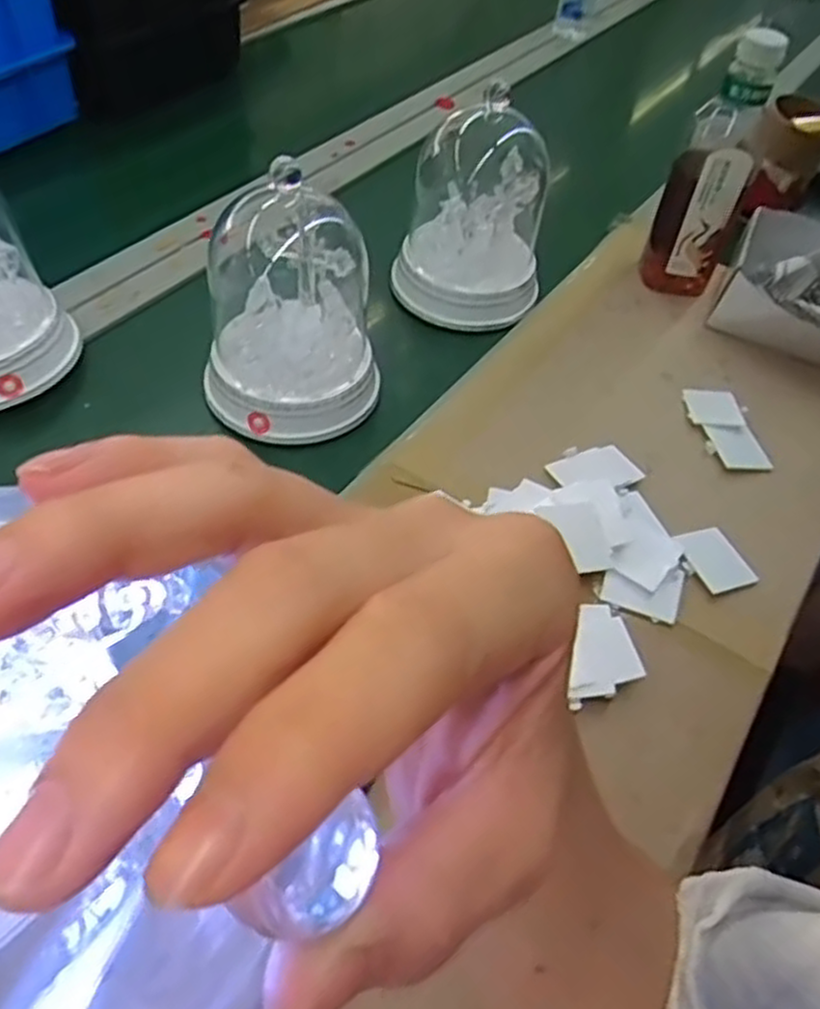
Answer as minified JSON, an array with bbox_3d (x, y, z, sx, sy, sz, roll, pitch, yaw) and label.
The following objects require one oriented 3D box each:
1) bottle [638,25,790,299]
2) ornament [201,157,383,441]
[{"bbox_3d":[0.305,-0.333,0.766,0.079,0.234,0.069,20,52,10],"label":"bottle"},{"bbox_3d":[-0.098,-0.168,0.623,0.141,0.200,0.129,-4,52,-9],"label":"ornament"}]

